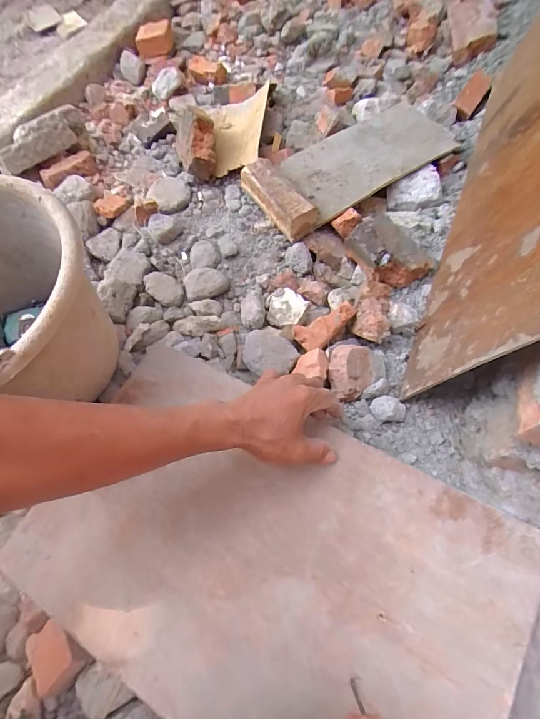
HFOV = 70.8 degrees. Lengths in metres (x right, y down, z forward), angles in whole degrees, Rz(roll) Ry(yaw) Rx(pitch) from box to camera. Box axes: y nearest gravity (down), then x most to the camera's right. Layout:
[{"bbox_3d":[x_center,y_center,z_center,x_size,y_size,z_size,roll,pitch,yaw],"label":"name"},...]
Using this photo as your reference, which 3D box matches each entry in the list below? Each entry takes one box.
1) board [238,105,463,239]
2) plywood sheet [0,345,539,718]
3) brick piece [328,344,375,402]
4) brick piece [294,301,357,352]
[{"bbox_3d":[0.151,-0.357,0.693,0.386,0.068,0.164,-33,64,-14],"label":"board"},{"bbox_3d":[-0.016,0.194,0.374,0.467,0.011,0.295,24,71,18],"label":"plywood sheet"},{"bbox_3d":[0.108,0.019,0.504,0.048,0.038,0.072,11,78,-27],"label":"brick piece"},{"bbox_3d":[0.080,-0.049,0.540,0.092,0.032,0.039,-33,63,3],"label":"brick piece"}]

